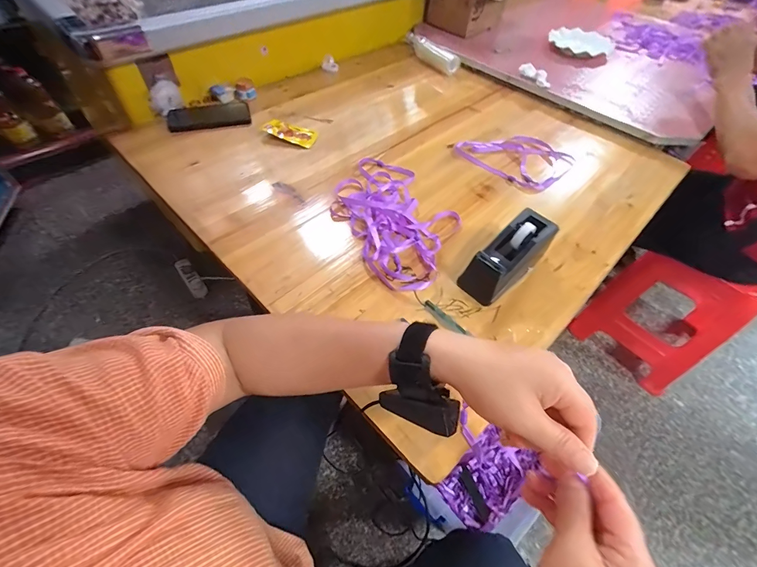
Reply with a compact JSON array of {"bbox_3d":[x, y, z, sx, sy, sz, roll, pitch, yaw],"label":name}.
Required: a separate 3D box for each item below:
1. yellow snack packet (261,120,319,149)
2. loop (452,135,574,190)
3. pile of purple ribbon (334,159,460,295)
[{"bbox_3d":[-0.181,-0.308,0.715,0.109,0.025,0.039,15,53,8],"label":"yellow snack packet"},{"bbox_3d":[0.285,-0.269,0.725,0.197,0.008,0.176,38,59,23],"label":"loop"},{"bbox_3d":[0.022,-0.117,0.584,0.182,0.024,0.292,-28,59,-23],"label":"pile of purple ribbon"}]

